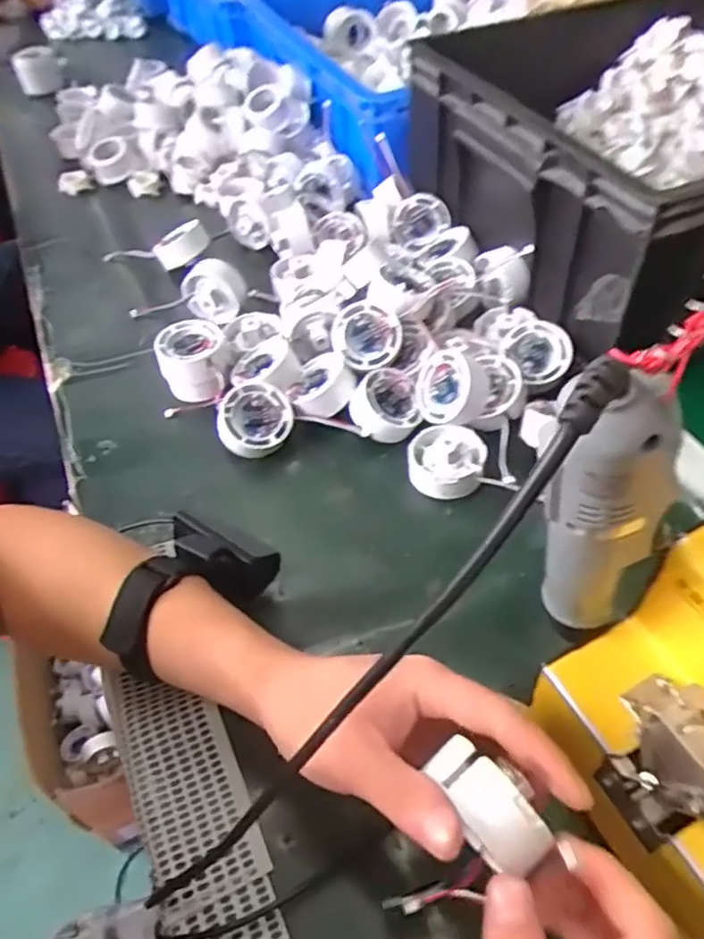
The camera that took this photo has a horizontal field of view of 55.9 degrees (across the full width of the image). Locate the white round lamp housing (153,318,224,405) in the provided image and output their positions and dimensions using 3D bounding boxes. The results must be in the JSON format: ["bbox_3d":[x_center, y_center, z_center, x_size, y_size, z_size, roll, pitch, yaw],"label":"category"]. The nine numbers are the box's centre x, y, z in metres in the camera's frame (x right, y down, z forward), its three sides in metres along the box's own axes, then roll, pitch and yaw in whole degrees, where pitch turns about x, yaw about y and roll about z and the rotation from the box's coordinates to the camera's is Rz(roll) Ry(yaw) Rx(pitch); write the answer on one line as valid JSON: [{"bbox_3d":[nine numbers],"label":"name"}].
[{"bbox_3d":[-0.134,-0.089,0.558,0.051,0.050,0.050,-2,50,3],"label":"white round lamp housing"}]

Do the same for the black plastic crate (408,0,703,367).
[{"bbox_3d":[0.327,-0.324,0.642,0.477,0.159,0.388,-20,51,-12],"label":"black plastic crate"}]

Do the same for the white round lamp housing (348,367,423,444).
[{"bbox_3d":[0.026,-0.049,0.521,0.054,0.029,0.054,7,64,-15],"label":"white round lamp housing"}]

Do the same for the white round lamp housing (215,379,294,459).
[{"bbox_3d":[-0.076,-0.038,0.520,0.055,0.027,0.053,3,75,-12],"label":"white round lamp housing"}]

